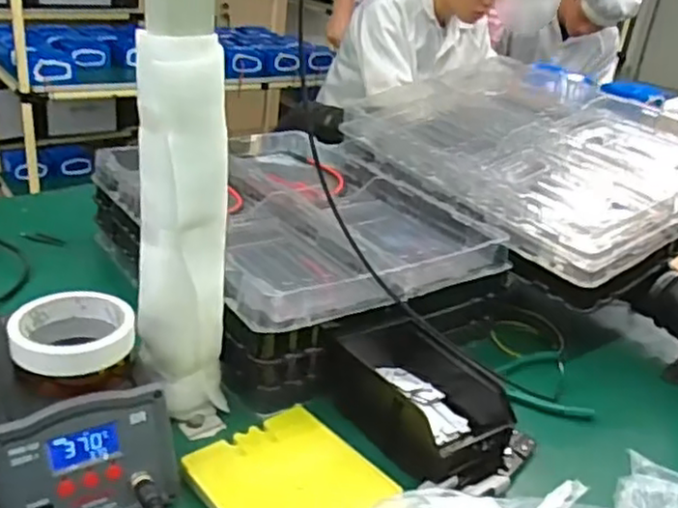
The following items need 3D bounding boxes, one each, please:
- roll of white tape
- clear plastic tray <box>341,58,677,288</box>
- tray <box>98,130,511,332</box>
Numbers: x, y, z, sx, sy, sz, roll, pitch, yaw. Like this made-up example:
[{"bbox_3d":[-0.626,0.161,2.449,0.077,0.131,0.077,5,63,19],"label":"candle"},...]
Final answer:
[{"bbox_3d":[-0.215,0.061,0.563,0.091,0.028,0.084,6,26,-3],"label":"roll of white tape"},{"bbox_3d":[0.281,-0.169,1.024,0.390,0.071,0.515,-23,40,-27],"label":"clear plastic tray"},{"bbox_3d":[-0.065,-0.057,0.909,0.381,0.058,0.477,-11,31,-32],"label":"tray"}]

